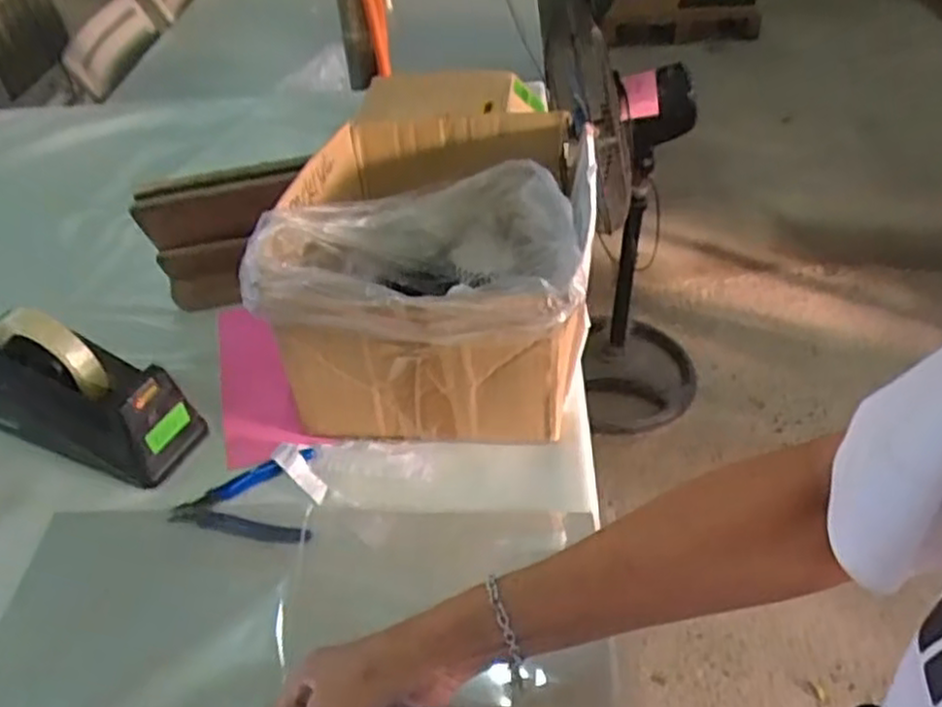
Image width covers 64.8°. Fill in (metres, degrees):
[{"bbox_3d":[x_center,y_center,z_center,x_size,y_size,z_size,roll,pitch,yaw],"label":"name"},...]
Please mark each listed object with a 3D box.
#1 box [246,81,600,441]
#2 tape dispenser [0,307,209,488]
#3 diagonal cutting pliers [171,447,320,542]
[{"bbox_3d":[-0.031,-0.076,0.702,0.258,0.183,0.322,4,44,8],"label":"box"},{"bbox_3d":[-0.338,0.029,0.629,0.190,0.116,0.072,13,46,17],"label":"tape dispenser"},{"bbox_3d":[-0.187,0.122,0.605,0.112,0.016,0.081,-8,43,-4],"label":"diagonal cutting pliers"}]

